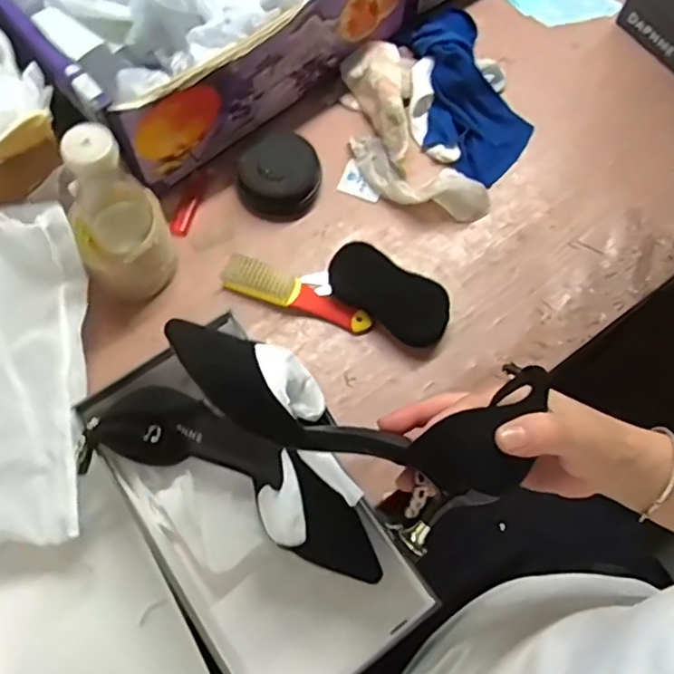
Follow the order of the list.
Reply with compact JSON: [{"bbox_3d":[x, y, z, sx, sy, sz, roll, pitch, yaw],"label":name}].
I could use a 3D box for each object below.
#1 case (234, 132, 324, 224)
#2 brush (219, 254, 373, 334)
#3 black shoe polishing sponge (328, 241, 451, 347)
[{"bbox_3d":[-0.063,-0.177,0.680,0.089,0.034,0.092,1,69,-3],"label":"case"},{"bbox_3d":[-0.042,-0.045,0.640,0.160,0.021,0.039,24,69,6],"label":"brush"},{"bbox_3d":[0.053,-0.043,0.640,0.131,0.036,0.060,33,71,10],"label":"black shoe polishing sponge"}]

